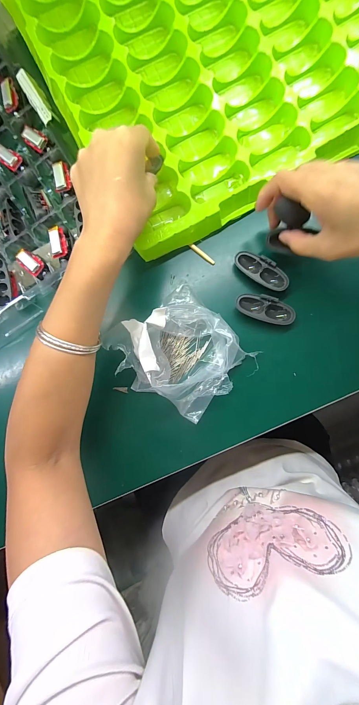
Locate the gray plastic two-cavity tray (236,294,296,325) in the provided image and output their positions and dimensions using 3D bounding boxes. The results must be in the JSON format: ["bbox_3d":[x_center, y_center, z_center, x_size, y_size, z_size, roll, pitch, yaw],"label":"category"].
[{"bbox_3d":[0.100,-0.051,0.297,0.067,0.019,0.027,19,92,5],"label":"gray plastic two-cavity tray"}]

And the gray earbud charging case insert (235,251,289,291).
[{"bbox_3d":[0.096,-0.095,0.297,0.066,0.016,0.028,40,94,3],"label":"gray earbud charging case insert"}]

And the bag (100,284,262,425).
[{"bbox_3d":[-0.001,0.002,0.290,0.126,0.051,0.138,-45,85,3],"label":"bag"}]

